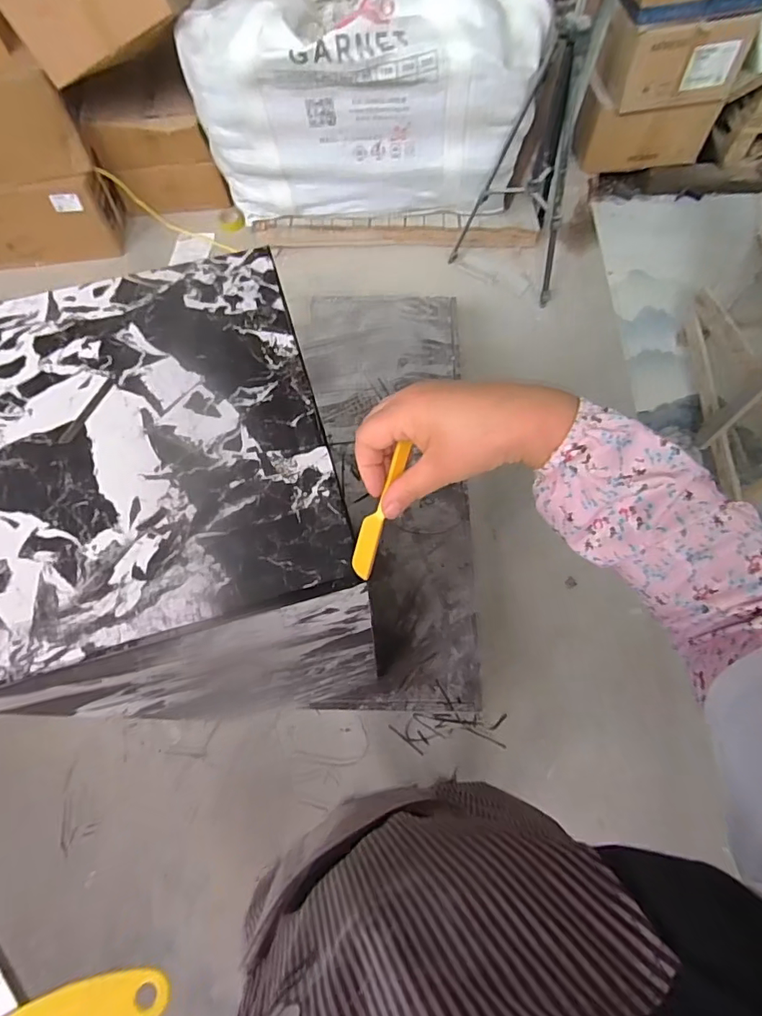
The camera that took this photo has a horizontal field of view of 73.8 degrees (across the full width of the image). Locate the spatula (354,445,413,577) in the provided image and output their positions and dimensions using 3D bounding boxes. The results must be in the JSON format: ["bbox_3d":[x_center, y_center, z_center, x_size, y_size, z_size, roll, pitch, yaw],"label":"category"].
[{"bbox_3d":[-0.001,0.001,0.374,0.018,0.005,0.101,19,84,8],"label":"spatula"}]

